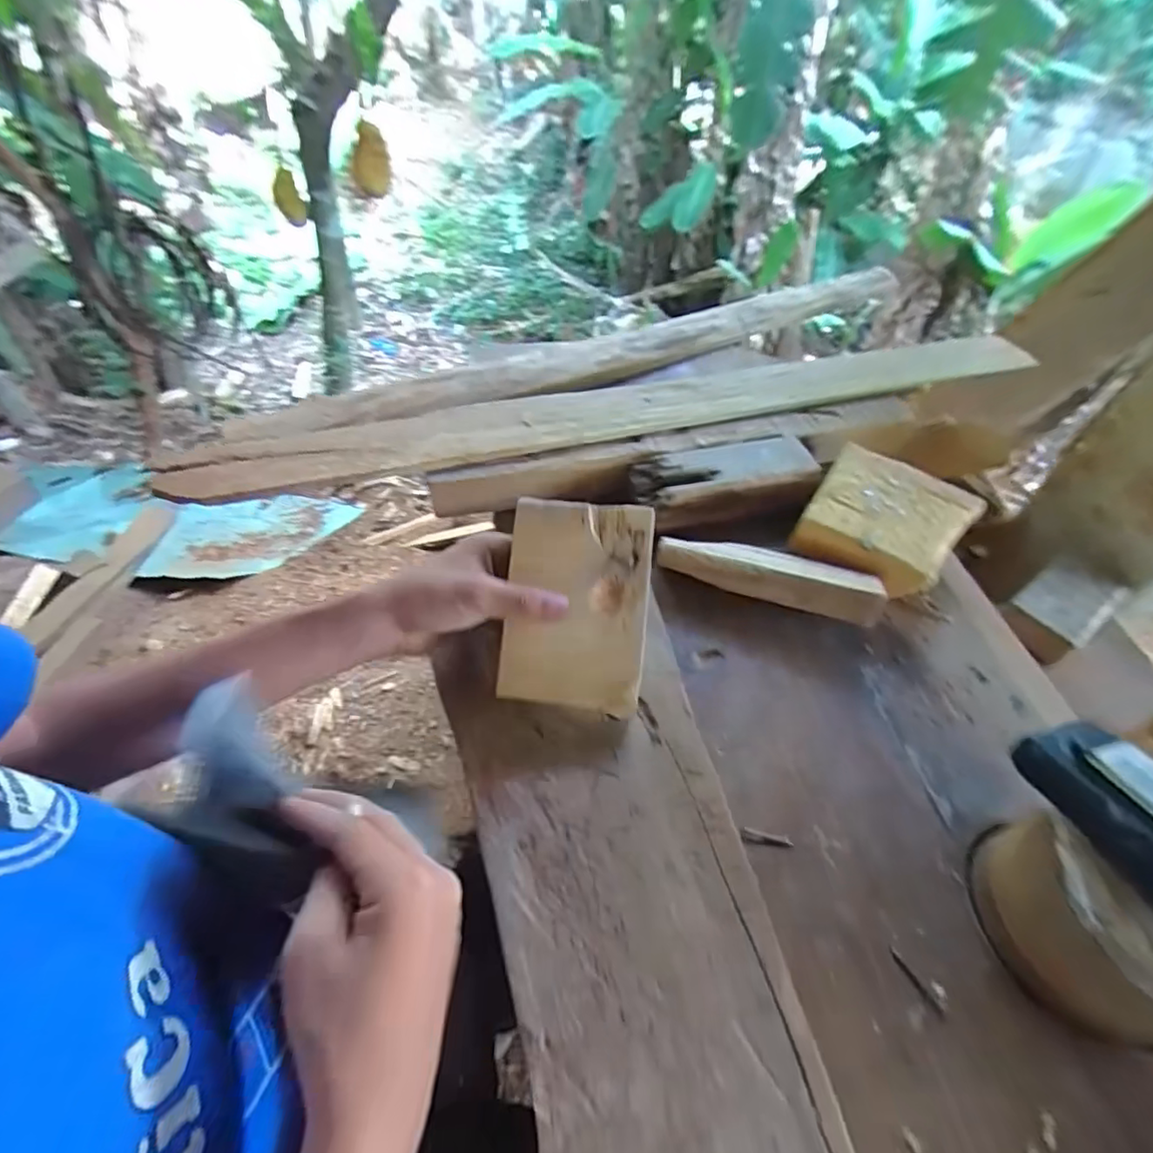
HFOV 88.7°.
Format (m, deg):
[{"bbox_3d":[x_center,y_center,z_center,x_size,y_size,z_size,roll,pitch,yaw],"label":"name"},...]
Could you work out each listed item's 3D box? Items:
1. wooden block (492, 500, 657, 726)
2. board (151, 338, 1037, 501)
[{"bbox_3d":[0.001,0.017,0.348,0.083,0.012,0.122,6,85,-8],"label":"wooden block"},{"bbox_3d":[0.072,-0.159,0.540,0.788,0.020,0.082,-12,54,-11],"label":"board"}]

